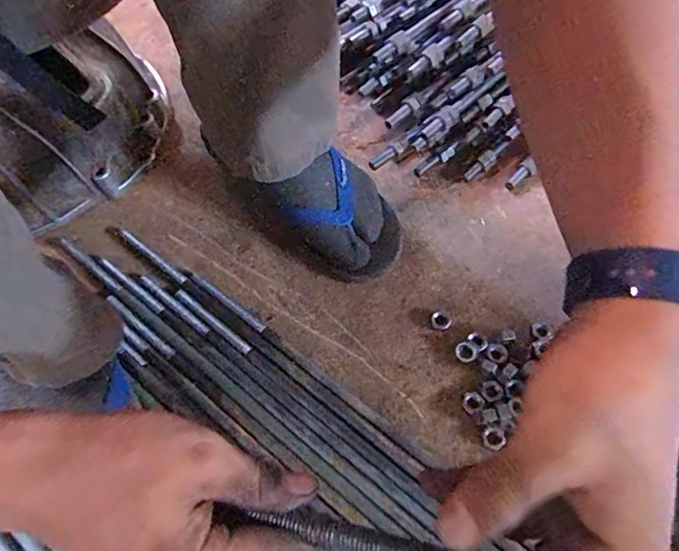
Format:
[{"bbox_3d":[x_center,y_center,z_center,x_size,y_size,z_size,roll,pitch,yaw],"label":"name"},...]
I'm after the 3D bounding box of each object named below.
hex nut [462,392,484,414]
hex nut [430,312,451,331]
[{"bbox_3d":[0.118,0.112,0.437,0.017,0.005,0.018,40,71,21],"label":"hex nut"},{"bbox_3d":[0.098,0.044,0.478,0.020,0.006,0.019,-26,64,-11],"label":"hex nut"}]

